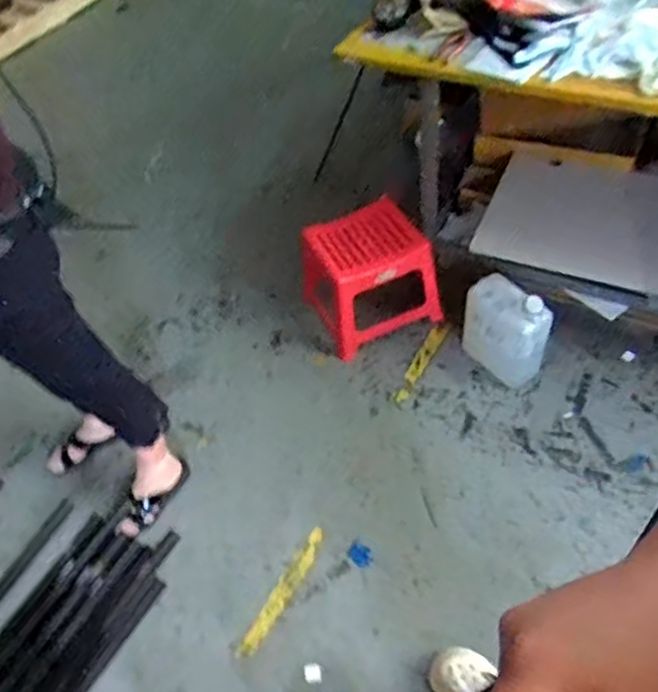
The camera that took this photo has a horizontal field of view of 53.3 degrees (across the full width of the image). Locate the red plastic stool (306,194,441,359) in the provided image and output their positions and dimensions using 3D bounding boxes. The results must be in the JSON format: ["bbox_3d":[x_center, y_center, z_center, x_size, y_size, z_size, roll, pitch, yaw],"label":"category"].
[{"bbox_3d":[0.111,-0.168,1.746,0.311,0.296,0.282,-19,51,-7],"label":"red plastic stool"}]

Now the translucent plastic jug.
[{"bbox_3d":[0.417,-0.033,1.599,0.210,0.288,0.133,34,63,30],"label":"translucent plastic jug"}]

